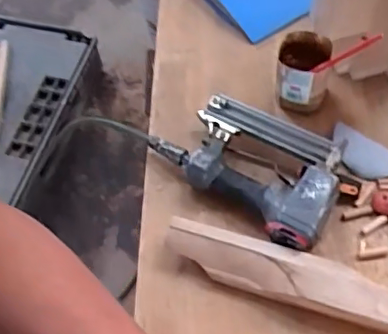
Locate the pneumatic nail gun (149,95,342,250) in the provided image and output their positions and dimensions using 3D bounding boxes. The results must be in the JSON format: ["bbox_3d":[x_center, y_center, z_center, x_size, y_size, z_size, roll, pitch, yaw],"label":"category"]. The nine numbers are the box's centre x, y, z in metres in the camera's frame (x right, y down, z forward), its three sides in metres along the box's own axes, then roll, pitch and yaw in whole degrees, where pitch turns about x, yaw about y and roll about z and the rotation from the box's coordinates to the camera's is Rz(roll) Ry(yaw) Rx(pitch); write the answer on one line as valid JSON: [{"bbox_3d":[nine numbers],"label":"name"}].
[{"bbox_3d":[0.083,-0.008,0.769,0.260,0.049,0.155,36,68,22],"label":"pneumatic nail gun"}]

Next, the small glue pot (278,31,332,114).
[{"bbox_3d":[0.162,-0.139,0.829,0.077,0.083,0.087,8,61,9],"label":"small glue pot"}]

